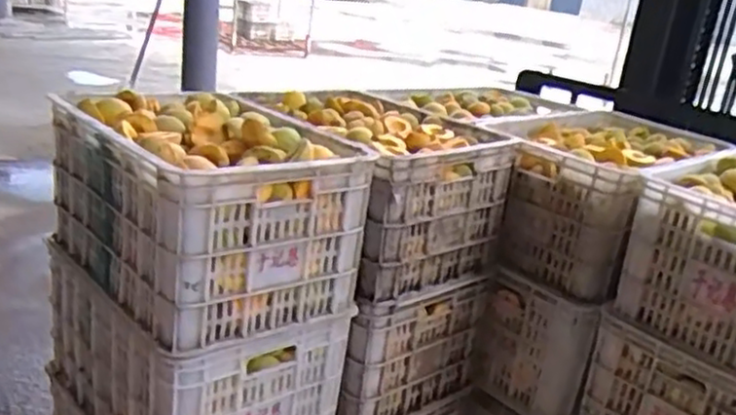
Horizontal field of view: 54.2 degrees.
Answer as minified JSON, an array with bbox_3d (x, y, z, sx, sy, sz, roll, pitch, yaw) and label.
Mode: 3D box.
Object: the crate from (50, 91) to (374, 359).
[{"bbox_3d":[-0.281,-0.009,1.253,0.352,0.284,0.499,-9,25,-40],"label":"crate"}]

